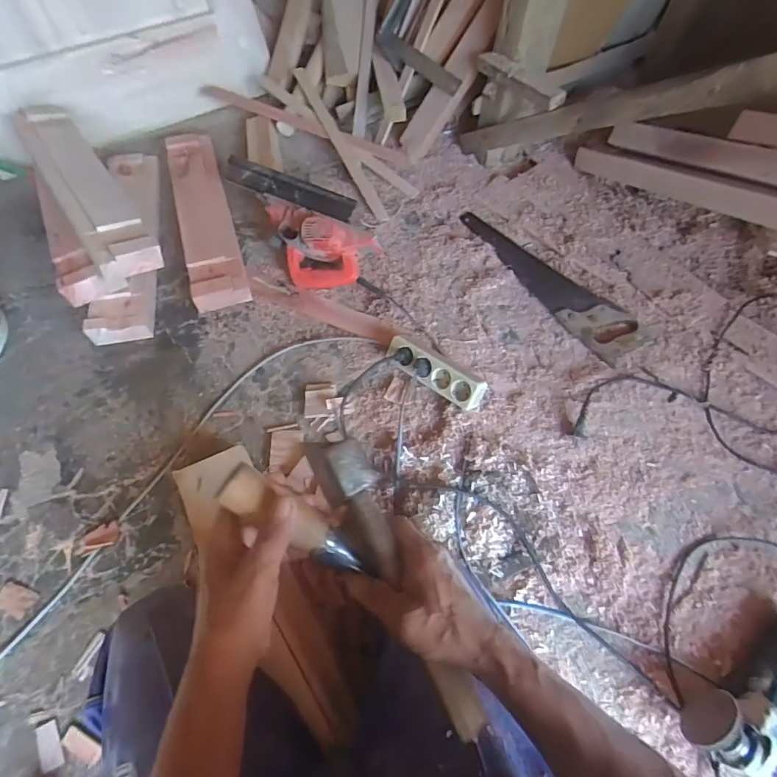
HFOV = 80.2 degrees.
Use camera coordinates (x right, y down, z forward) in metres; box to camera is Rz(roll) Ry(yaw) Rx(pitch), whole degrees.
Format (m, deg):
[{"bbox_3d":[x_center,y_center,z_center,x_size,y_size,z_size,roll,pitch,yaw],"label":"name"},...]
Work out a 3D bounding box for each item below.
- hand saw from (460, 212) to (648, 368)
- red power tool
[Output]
[{"bbox_3d":[0.346,-0.257,1.040,0.119,0.032,0.510,-33,68,-19],"label":"hand saw"},{"bbox_3d":[-0.156,-0.306,0.978,0.253,0.130,0.123,17,62,6],"label":"red power tool"}]

